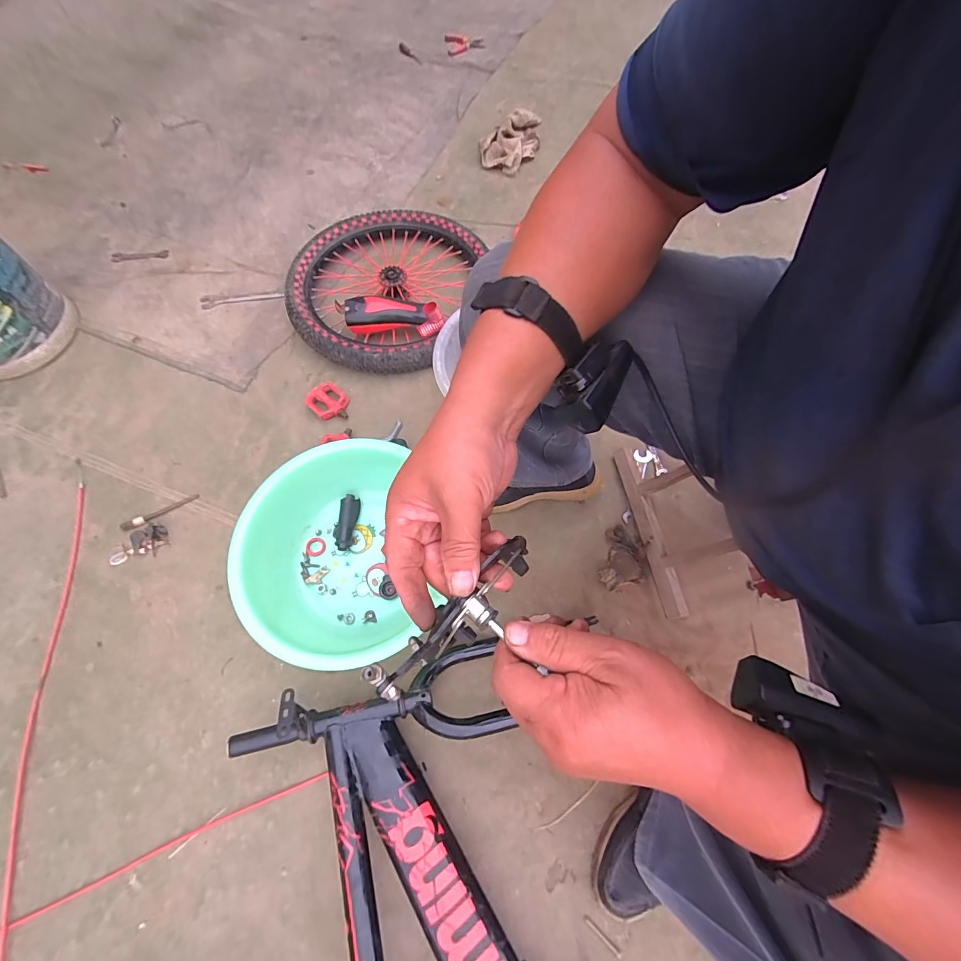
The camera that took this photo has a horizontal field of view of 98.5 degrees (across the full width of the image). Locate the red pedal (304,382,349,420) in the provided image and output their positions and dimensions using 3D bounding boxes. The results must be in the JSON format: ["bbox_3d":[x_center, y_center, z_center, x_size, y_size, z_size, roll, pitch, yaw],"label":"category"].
[{"bbox_3d":[-0.325,-0.166,0.887,0.106,0.027,0.069,40,71,17],"label":"red pedal"}]

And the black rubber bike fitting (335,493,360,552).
[{"bbox_3d":[-0.248,0.079,0.776,0.033,0.028,0.101,0,65,0],"label":"black rubber bike fitting"}]

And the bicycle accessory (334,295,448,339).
[{"bbox_3d":[-0.198,-0.370,0.918,0.231,0.062,0.069,8,67,5],"label":"bicycle accessory"}]

